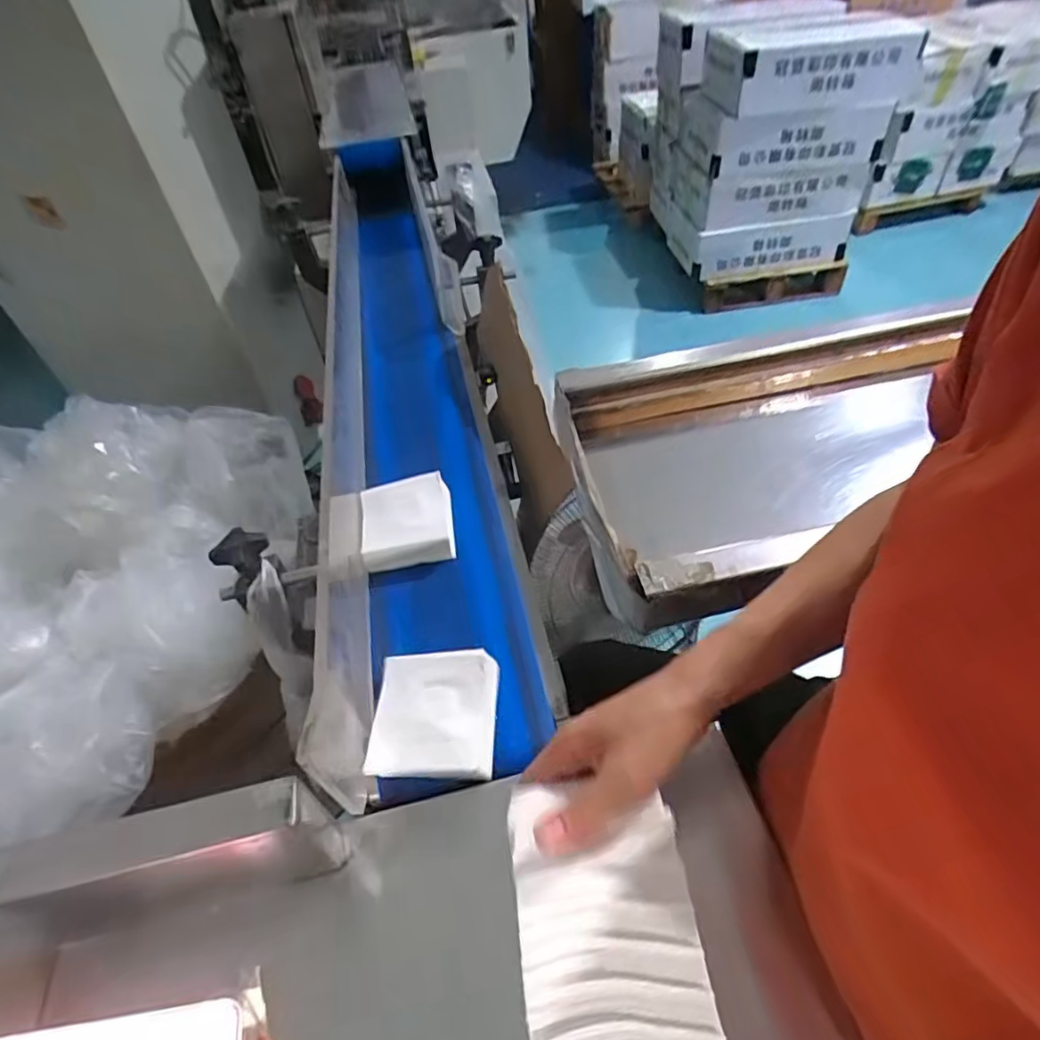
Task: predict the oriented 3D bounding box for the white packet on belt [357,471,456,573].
[{"bbox_3d":[-0.115,0.000,0.637,0.089,0.041,0.095,-10,47,-3],"label":"white packet on belt"}]

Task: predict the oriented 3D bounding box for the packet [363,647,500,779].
[{"bbox_3d":[-0.067,0.152,0.494,0.093,0.028,0.095,-2,47,5],"label":"packet"}]

